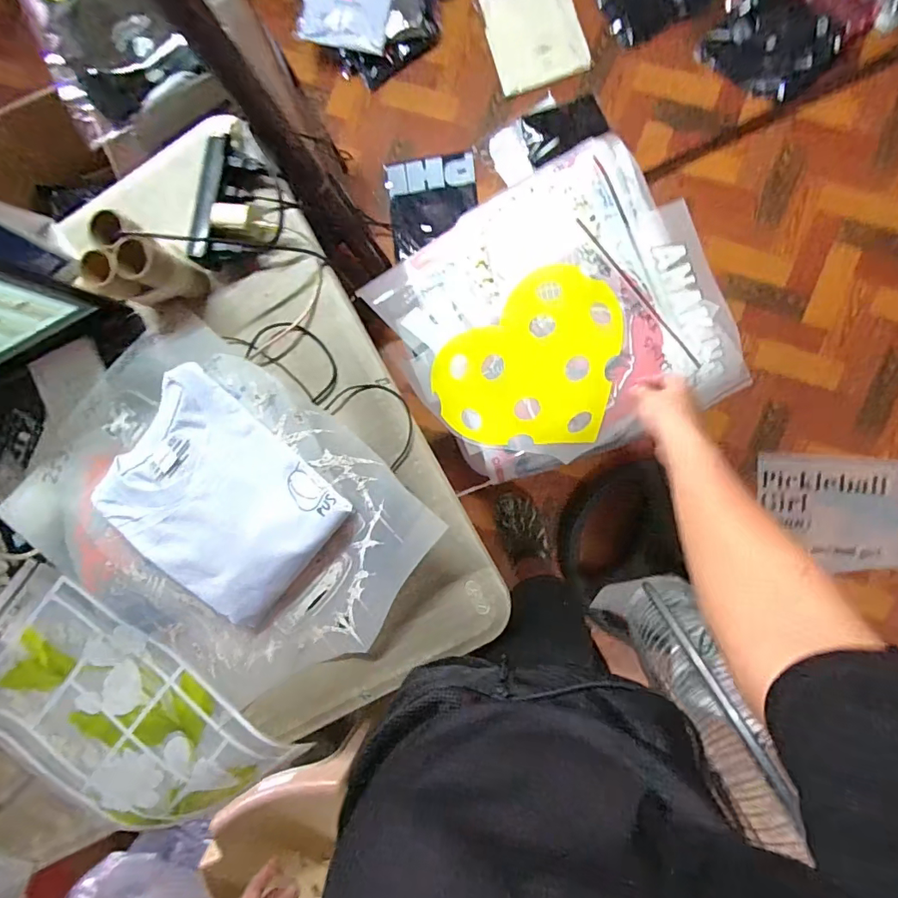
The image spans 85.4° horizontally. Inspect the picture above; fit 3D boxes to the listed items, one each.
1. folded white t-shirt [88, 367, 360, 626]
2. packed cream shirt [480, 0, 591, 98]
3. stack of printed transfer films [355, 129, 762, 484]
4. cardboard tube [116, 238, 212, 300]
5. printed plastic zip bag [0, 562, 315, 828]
[{"bbox_3d":[-0.272,0.061,0.577,0.255,0.043,0.207,41,96,5],"label":"folded white t-shirt"},{"bbox_3d":[0.226,-1.104,1.288,0.234,0.020,0.276,-15,89,5],"label":"packed cream shirt"},{"bbox_3d":[0.148,-0.178,0.690,0.414,0.049,0.396,-30,88,4],"label":"stack of printed transfer films"},{"bbox_3d":[-0.332,-0.207,0.559,0.046,0.096,0.048,0,91,7],"label":"cardboard tube"},{"bbox_3d":[-0.438,0.366,0.644,0.416,0.053,0.264,35,96,-3],"label":"printed plastic zip bag"}]

